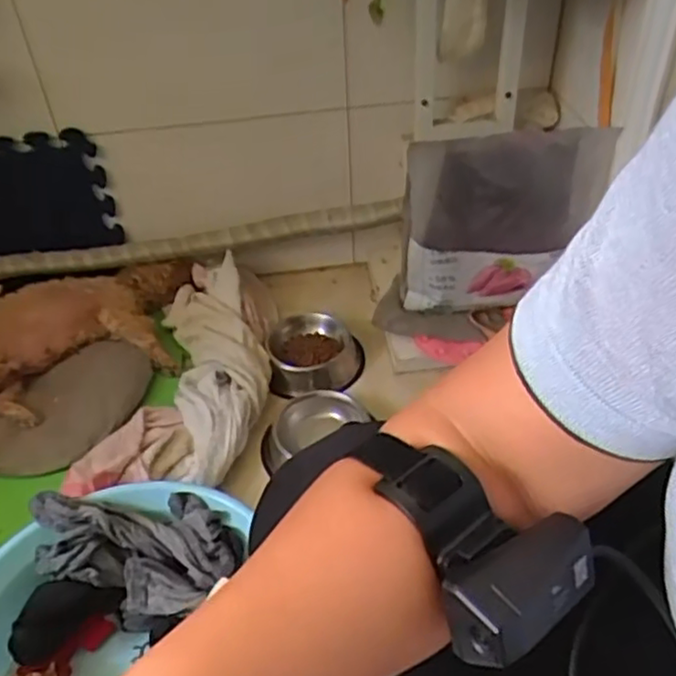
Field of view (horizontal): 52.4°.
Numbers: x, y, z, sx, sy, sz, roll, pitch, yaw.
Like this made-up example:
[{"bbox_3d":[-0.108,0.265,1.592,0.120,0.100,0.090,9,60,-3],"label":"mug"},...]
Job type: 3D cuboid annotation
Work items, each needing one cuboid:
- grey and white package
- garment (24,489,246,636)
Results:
[{"bbox_3d":[0.234,-0.167,0.989,0.267,0.280,0.046,-9,42,-6],"label":"grey and white package"},{"bbox_3d":[-0.214,0.238,0.743,0.213,0.116,0.112,-5,42,-3],"label":"garment"}]

